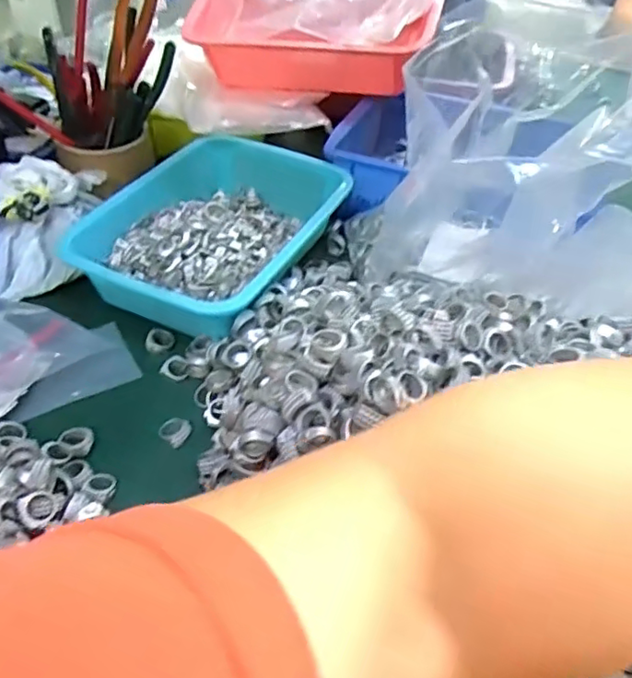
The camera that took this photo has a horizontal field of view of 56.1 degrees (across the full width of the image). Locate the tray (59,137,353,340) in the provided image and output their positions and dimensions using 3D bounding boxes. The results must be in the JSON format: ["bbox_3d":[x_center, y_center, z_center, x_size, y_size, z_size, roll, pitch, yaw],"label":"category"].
[{"bbox_3d":[-0.095,-0.115,0.589,0.193,0.064,0.265,22,48,20],"label":"tray"}]

